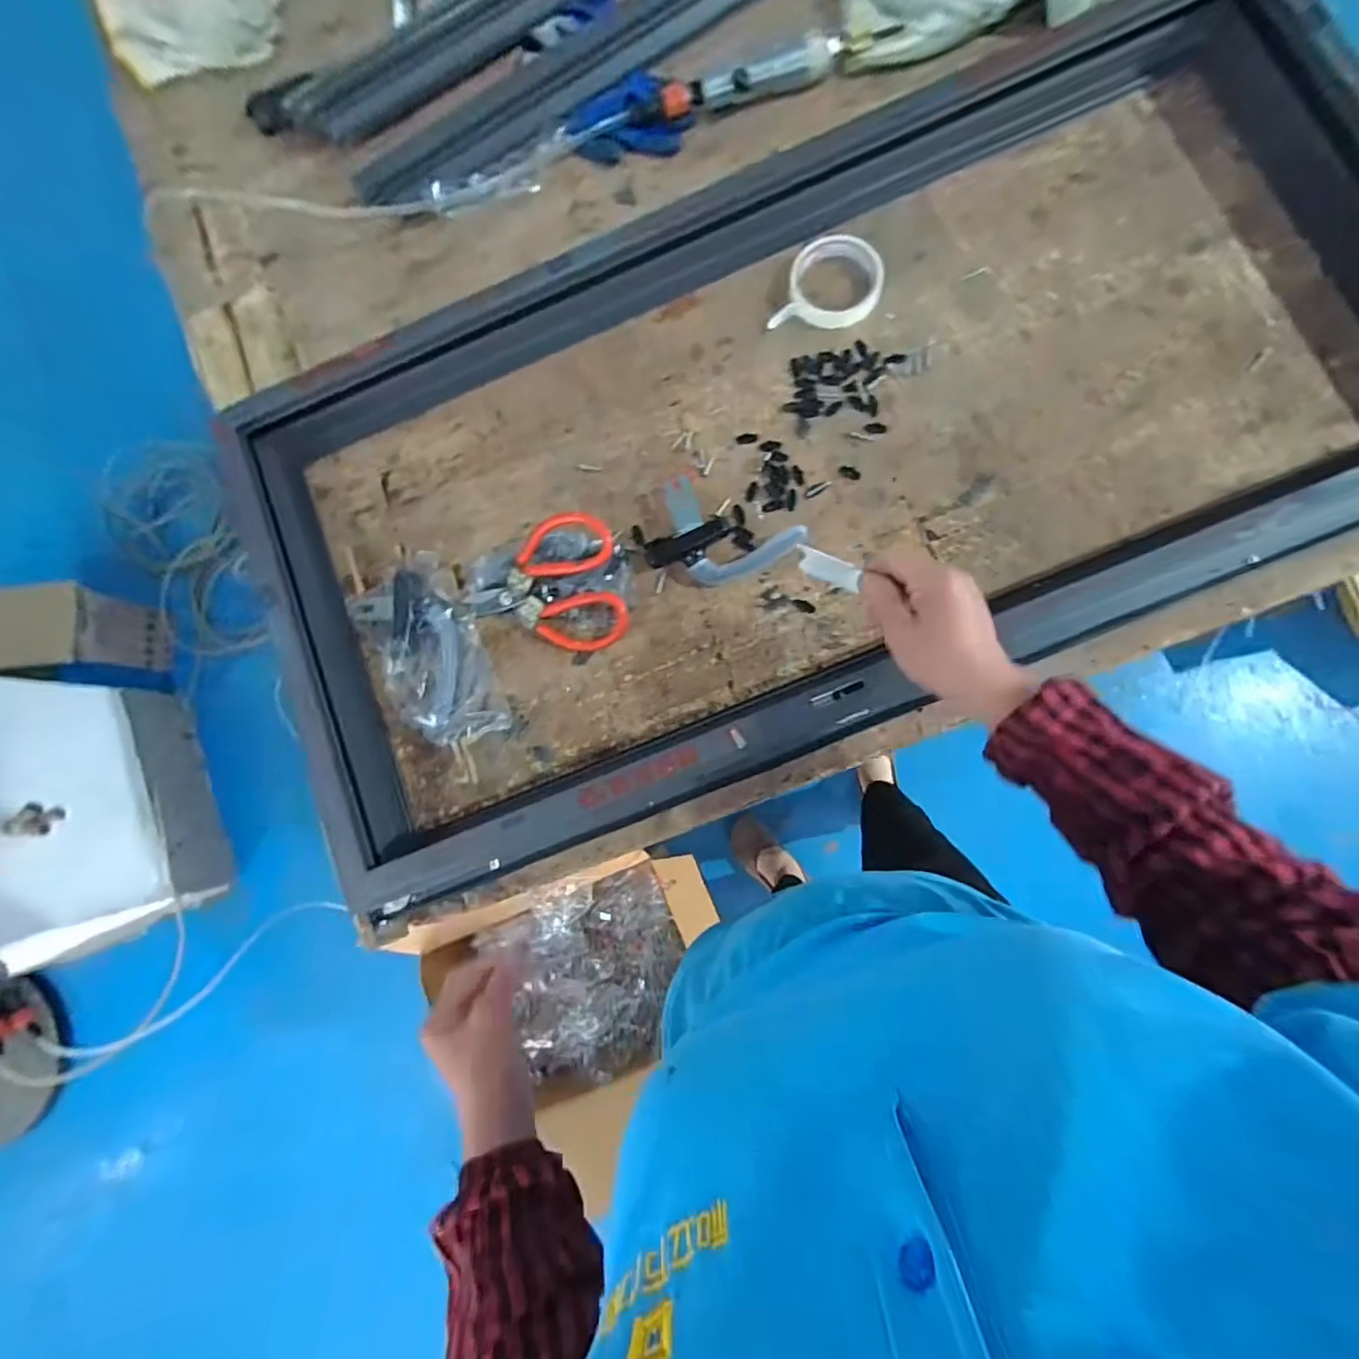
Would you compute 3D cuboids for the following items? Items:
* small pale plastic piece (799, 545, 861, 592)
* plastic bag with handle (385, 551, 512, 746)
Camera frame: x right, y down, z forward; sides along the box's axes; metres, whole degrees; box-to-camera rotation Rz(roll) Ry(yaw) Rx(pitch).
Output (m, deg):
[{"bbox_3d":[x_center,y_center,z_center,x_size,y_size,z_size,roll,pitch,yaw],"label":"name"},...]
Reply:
[{"bbox_3d":[0.113,-0.085,0.451,0.051,0.008,0.022,27,113,5],"label":"small pale plastic piece"},{"bbox_3d":[-0.258,-0.030,0.606,0.105,0.035,0.199,-21,83,3],"label":"plastic bag with handle"}]

